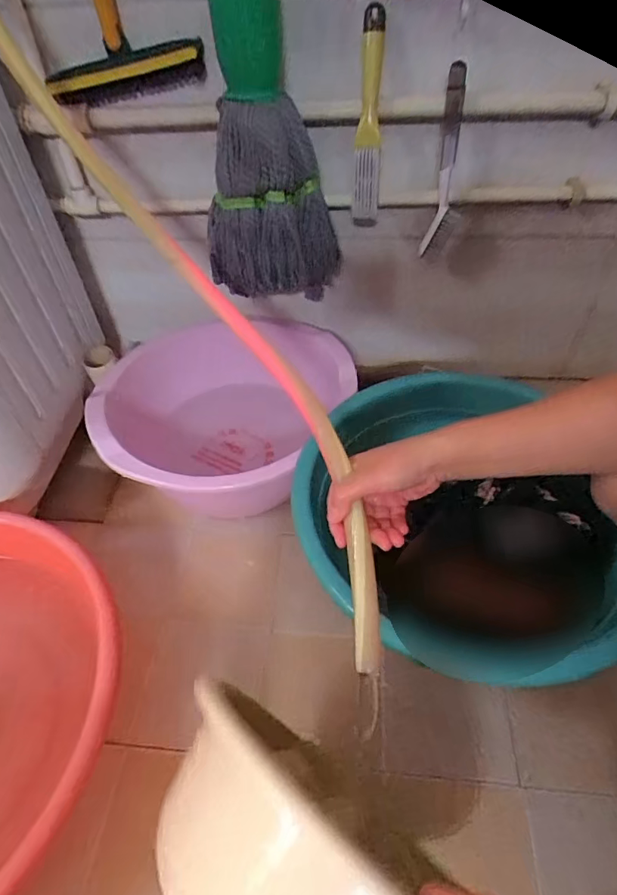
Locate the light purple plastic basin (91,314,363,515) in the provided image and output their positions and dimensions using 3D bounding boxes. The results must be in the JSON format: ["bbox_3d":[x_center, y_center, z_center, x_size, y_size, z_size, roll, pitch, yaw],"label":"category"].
[{"bbox_3d":[-0.120,-0.050,0.807,0.368,0.181,0.402,-1,48,1],"label":"light purple plastic basin"}]

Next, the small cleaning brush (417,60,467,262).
[{"bbox_3d":[0.193,-0.380,0.681,0.030,0.242,0.045,30,56,26],"label":"small cleaning brush"}]

